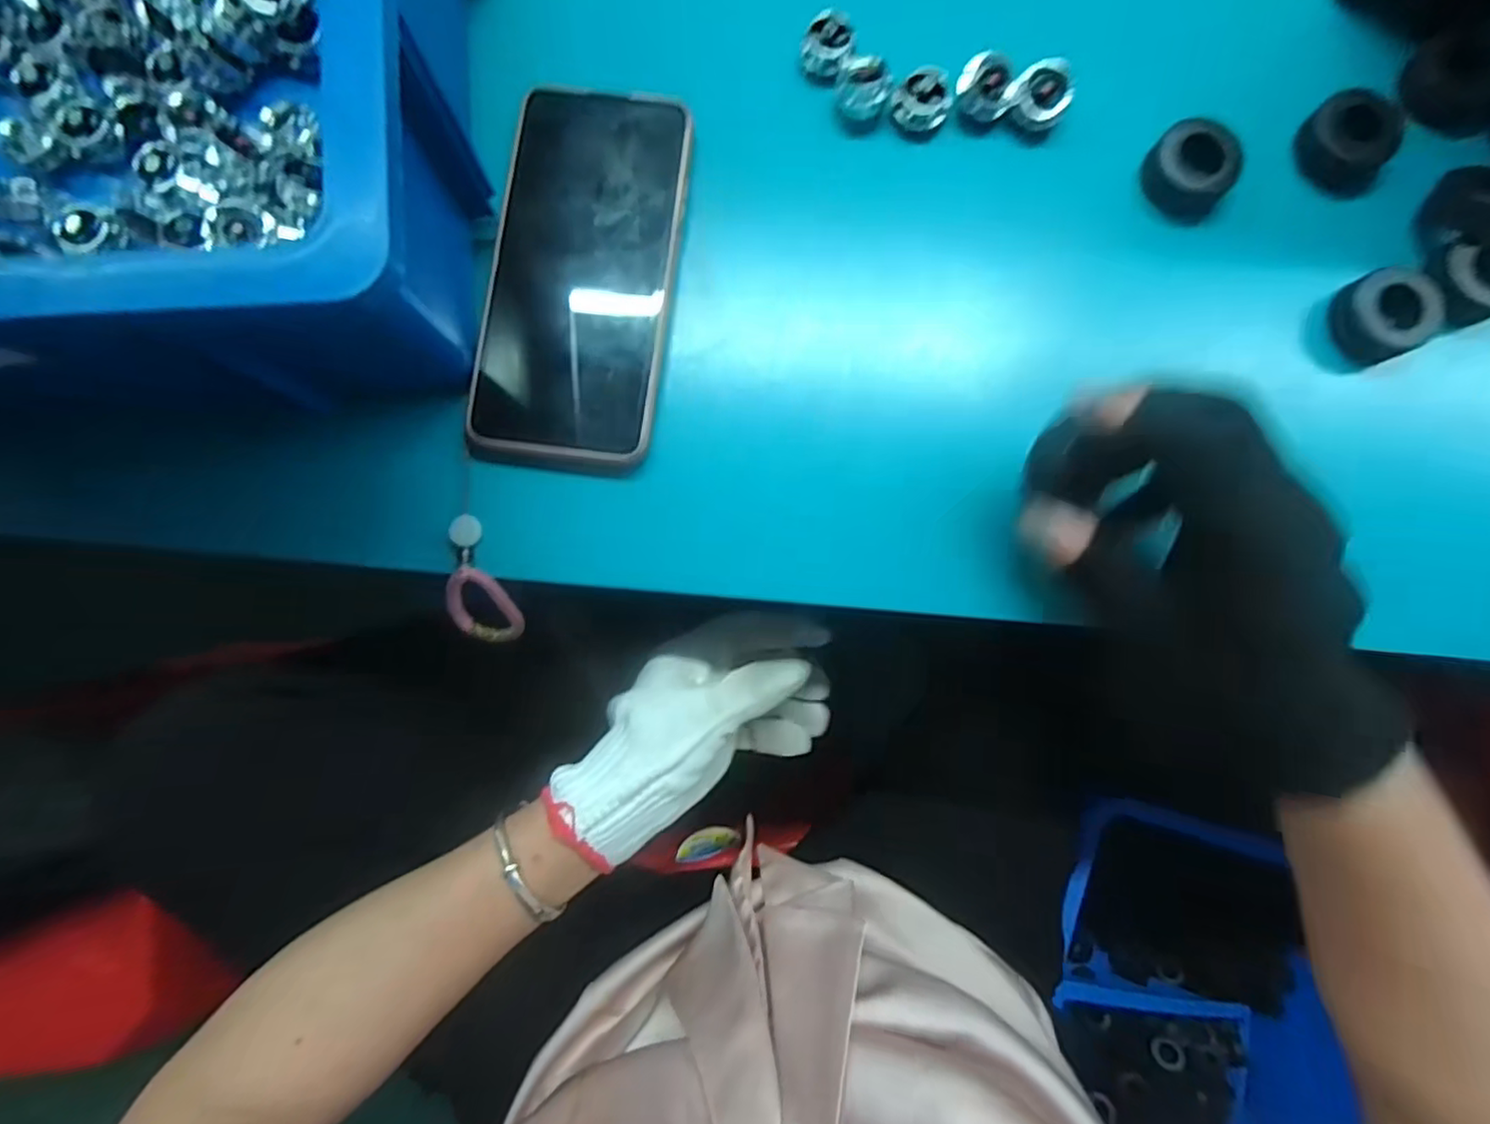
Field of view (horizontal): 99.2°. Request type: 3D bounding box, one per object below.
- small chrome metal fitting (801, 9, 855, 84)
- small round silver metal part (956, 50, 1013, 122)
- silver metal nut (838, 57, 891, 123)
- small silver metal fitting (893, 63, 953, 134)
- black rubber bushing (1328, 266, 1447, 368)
[{"bbox_3d":[0.038,-0.240,0.295,0.023,0.014,0.024,0,88,3],"label":"small chrome metal fitting"},{"bbox_3d":[0.110,-0.217,0.292,0.021,0.017,0.025,-23,87,2],"label":"small round silver metal part"},{"bbox_3d":[0.055,-0.216,0.291,0.023,0.016,0.020,8,88,3],"label":"silver metal nut"},{"bbox_3d":[0.082,-0.213,0.292,0.024,0.014,0.024,0,88,3],"label":"small silver metal fitting"},{"bbox_3d":[0.278,-0.107,0.276,0.032,0.020,0.036,-20,87,2],"label":"black rubber bushing"}]

